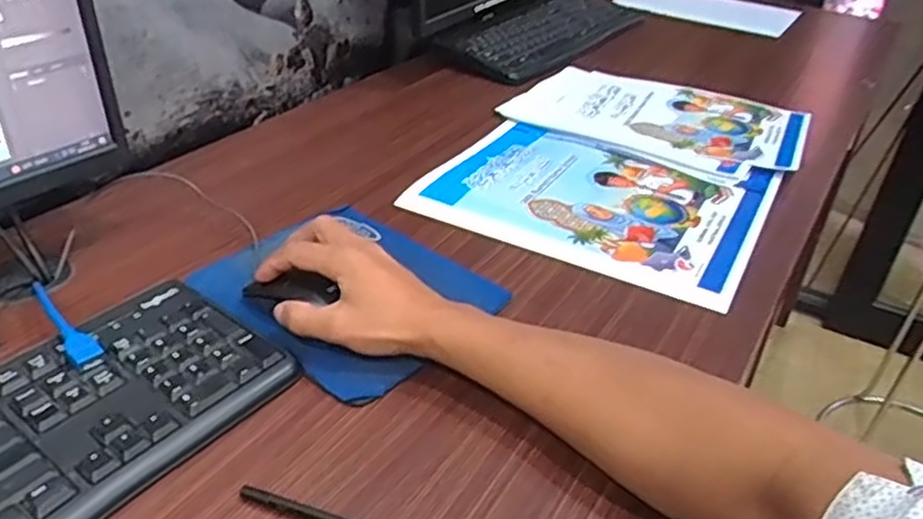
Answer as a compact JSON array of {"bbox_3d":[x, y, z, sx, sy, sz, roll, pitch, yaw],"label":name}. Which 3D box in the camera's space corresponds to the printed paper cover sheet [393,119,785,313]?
[{"bbox_3d":[0.140,-0.072,0.737,0.321,0.009,0.270,20,37,21],"label":"printed paper cover sheet"}]

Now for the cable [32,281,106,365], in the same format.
[{"bbox_3d":[-0.272,0.041,0.490,0.019,0.013,0.100,-23,43,-35],"label":"cable"}]

